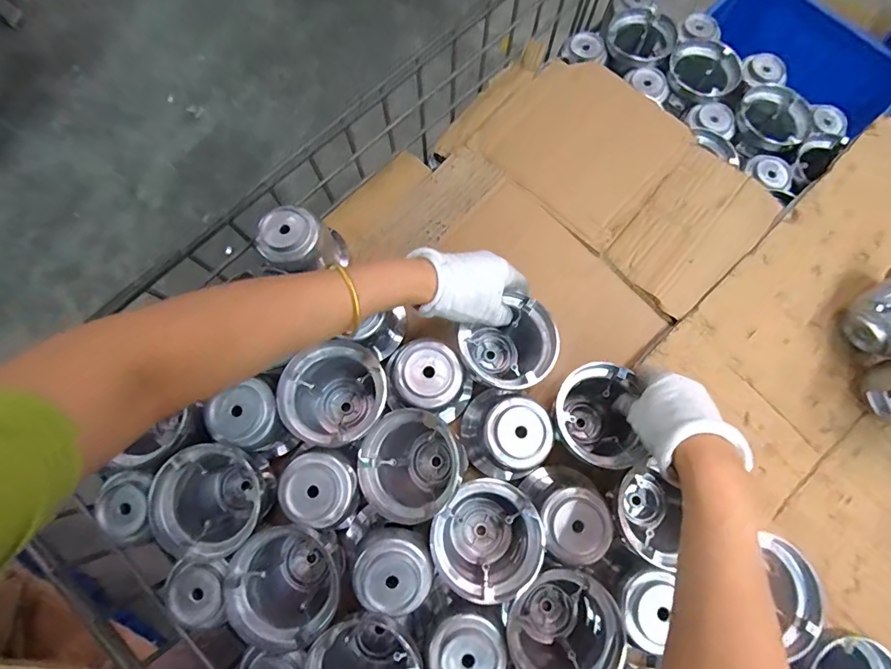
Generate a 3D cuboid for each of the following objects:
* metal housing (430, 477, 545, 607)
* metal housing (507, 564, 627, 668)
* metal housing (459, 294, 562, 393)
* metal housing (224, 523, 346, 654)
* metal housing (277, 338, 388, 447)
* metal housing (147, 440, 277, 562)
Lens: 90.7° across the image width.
[{"bbox_3d":[0.035,0.182,0.402,0.091,0.073,0.091,0,77,0],"label":"metal housing"},{"bbox_3d":[0.098,0.256,0.392,0.087,0.076,0.087,30,79,7],"label":"metal housing"},{"bbox_3d":[0.061,0.016,0.442,0.090,0.079,0.081,-35,80,-9],"label":"metal housing"},{"bbox_3d":[-0.138,0.217,0.392,0.088,0.073,0.090,0,77,0],"label":"metal housing"},{"bbox_3d":[-0.100,0.058,0.422,0.093,0.076,0.090,0,77,0],"label":"metal housing"},{"bbox_3d":[-0.204,0.148,0.404,0.088,0.076,0.093,0,77,0],"label":"metal housing"}]

